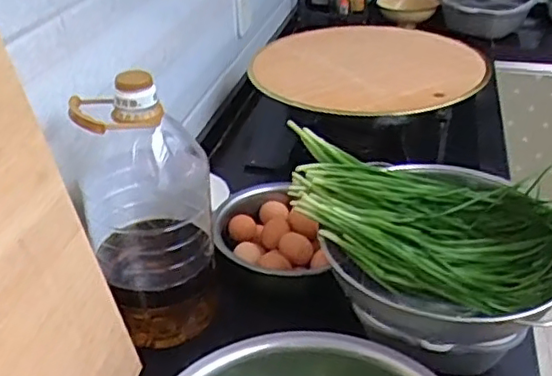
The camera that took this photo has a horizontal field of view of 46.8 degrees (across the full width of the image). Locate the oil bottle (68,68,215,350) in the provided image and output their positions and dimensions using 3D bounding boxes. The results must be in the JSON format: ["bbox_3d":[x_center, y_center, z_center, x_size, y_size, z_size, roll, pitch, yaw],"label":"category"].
[{"bbox_3d":[-0.161,0.027,0.814,0.153,0.336,0.127,-9,30,-11],"label":"oil bottle"}]

